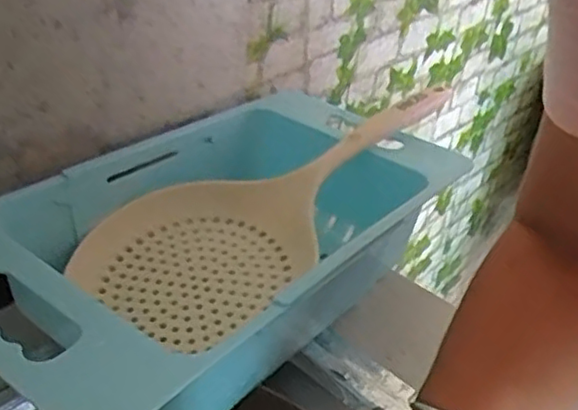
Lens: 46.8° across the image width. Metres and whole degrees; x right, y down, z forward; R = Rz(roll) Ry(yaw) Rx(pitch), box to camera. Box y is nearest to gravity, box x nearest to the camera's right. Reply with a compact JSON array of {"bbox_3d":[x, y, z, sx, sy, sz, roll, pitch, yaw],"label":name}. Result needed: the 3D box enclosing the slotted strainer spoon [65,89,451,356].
[{"bbox_3d":[0.004,-0.009,0.467,0.322,0.037,0.123,-32,46,-19],"label":"slotted strainer spoon"}]

